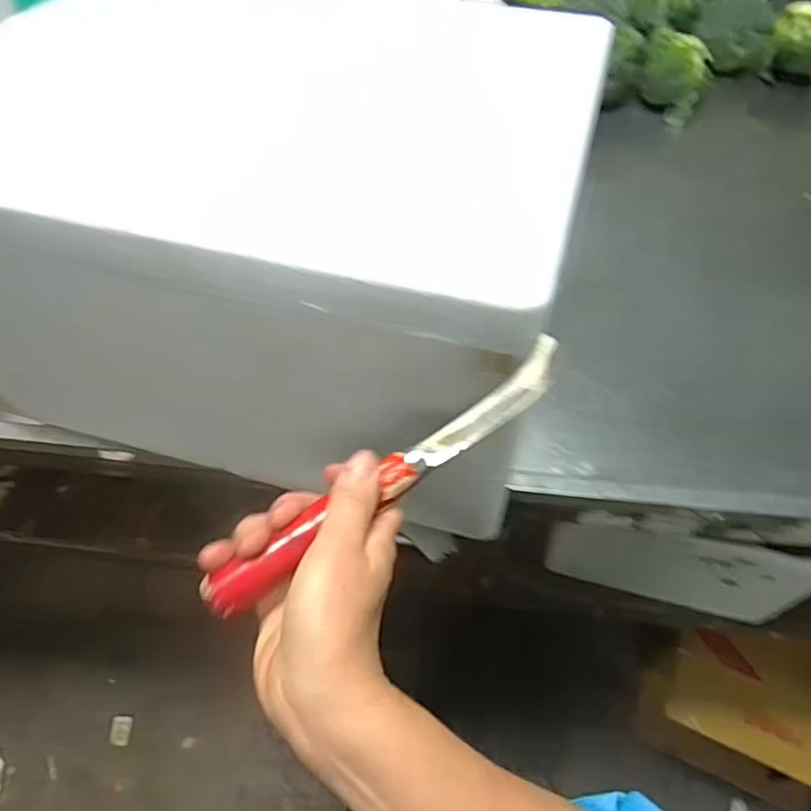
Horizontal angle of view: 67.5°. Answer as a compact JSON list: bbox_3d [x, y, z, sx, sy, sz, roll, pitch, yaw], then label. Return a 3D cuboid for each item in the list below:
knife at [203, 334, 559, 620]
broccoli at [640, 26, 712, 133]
[{"bbox_3d":[0.001,0.032,0.321,0.231,0.012,0.024,-34,63,-20],"label":"knife"},{"bbox_3d":[0.429,-0.530,0.979,0.111,0.104,0.100,18,60,12],"label":"broccoli"}]

